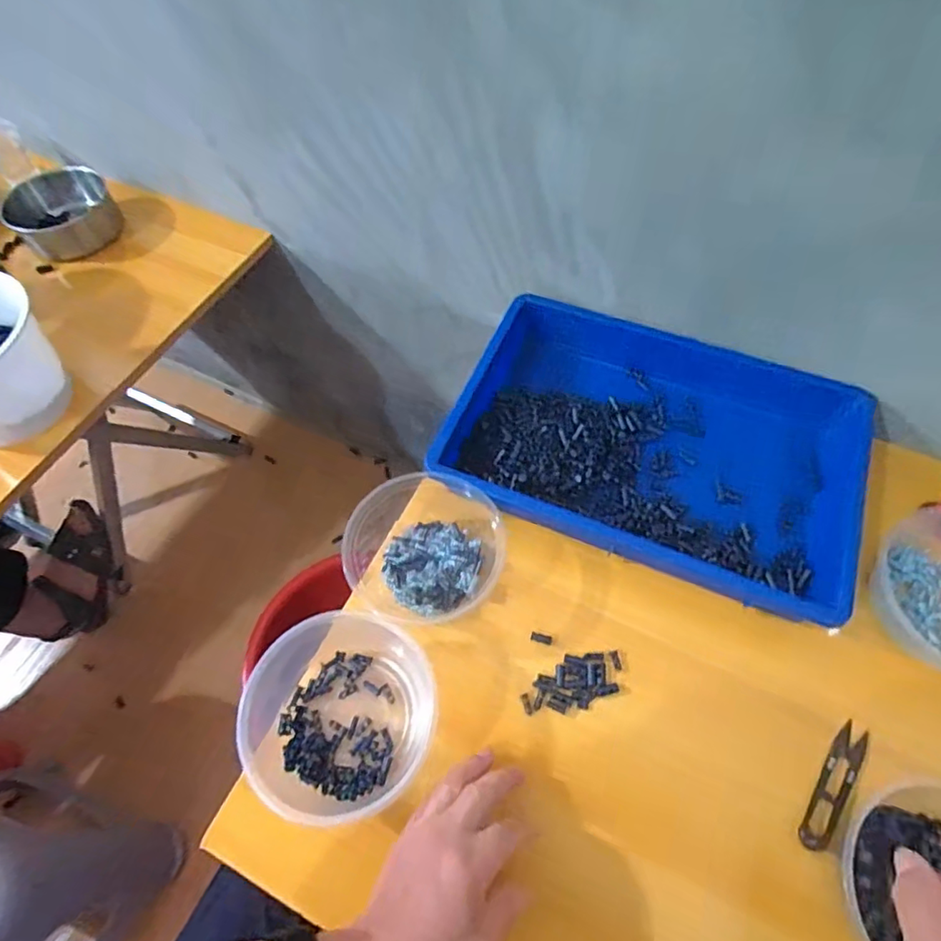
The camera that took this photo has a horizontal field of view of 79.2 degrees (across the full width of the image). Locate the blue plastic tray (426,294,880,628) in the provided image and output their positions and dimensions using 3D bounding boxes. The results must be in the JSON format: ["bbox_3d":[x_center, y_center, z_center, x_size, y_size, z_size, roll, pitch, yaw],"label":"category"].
[{"bbox_3d":[0.178,-0.036,0.563,0.365,0.071,0.257,22,63,11],"label":"blue plastic tray"}]

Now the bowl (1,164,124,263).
[{"bbox_3d":[-0.571,-0.363,0.800,0.133,0.076,0.133,0,61,-1],"label":"bowl"}]

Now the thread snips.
[{"bbox_3d":[0.276,0.237,0.429,0.023,0.009,0.101,35,66,17],"label":"thread snips"}]

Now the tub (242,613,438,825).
[{"bbox_3d":[-0.101,0.188,0.445,0.135,0.056,0.135,0,61,-1],"label":"tub"}]

